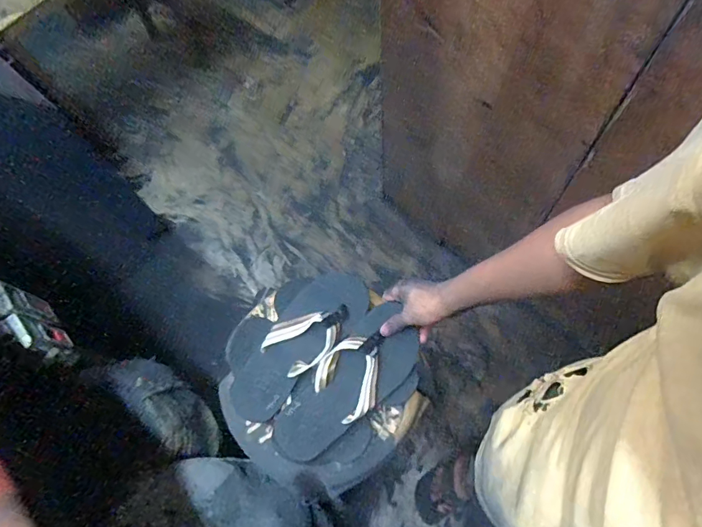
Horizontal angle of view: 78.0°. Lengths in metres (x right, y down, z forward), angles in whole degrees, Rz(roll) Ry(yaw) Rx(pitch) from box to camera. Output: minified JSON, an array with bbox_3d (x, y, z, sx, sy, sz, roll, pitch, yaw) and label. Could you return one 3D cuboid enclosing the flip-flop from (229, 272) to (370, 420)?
[{"bbox_3d":[-0.079,0.119,0.644,0.097,0.039,0.244,35,73,18],"label":"flip-flop"}]

